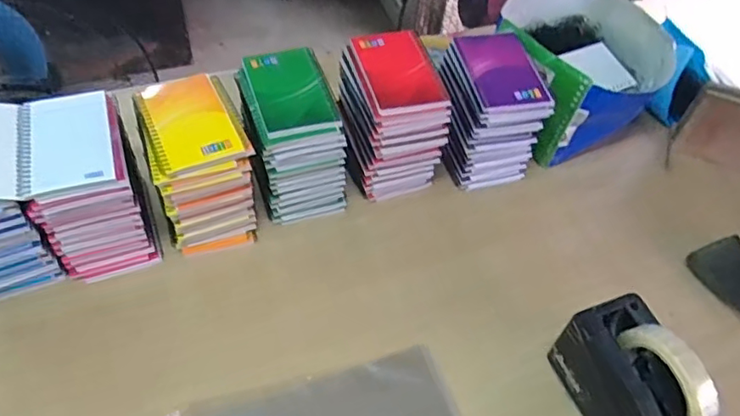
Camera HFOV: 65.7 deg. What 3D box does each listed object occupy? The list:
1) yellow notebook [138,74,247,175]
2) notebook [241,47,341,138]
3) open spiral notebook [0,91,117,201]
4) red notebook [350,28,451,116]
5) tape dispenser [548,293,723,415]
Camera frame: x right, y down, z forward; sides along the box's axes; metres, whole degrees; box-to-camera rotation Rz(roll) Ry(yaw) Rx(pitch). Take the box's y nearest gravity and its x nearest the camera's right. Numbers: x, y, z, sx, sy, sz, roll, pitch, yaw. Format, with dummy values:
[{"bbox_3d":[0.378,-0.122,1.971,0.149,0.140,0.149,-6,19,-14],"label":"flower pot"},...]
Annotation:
[{"bbox_3d":[-0.199,-0.096,0.630,0.084,0.014,0.135,-19,55,-18],"label":"yellow notebook"},{"bbox_3d":[-0.092,-0.139,0.662,0.087,0.009,0.135,-14,54,-15],"label":"notebook"},{"bbox_3d":[-0.349,-0.072,0.574,0.158,0.033,0.137,-12,54,-13],"label":"open spiral notebook"},{"bbox_3d":[0.033,-0.162,0.681,0.085,0.018,0.137,-10,53,-12],"label":"red notebook"},{"bbox_3d":[0.269,0.183,0.527,0.075,0.114,0.208,-14,54,-15],"label":"tape dispenser"}]

